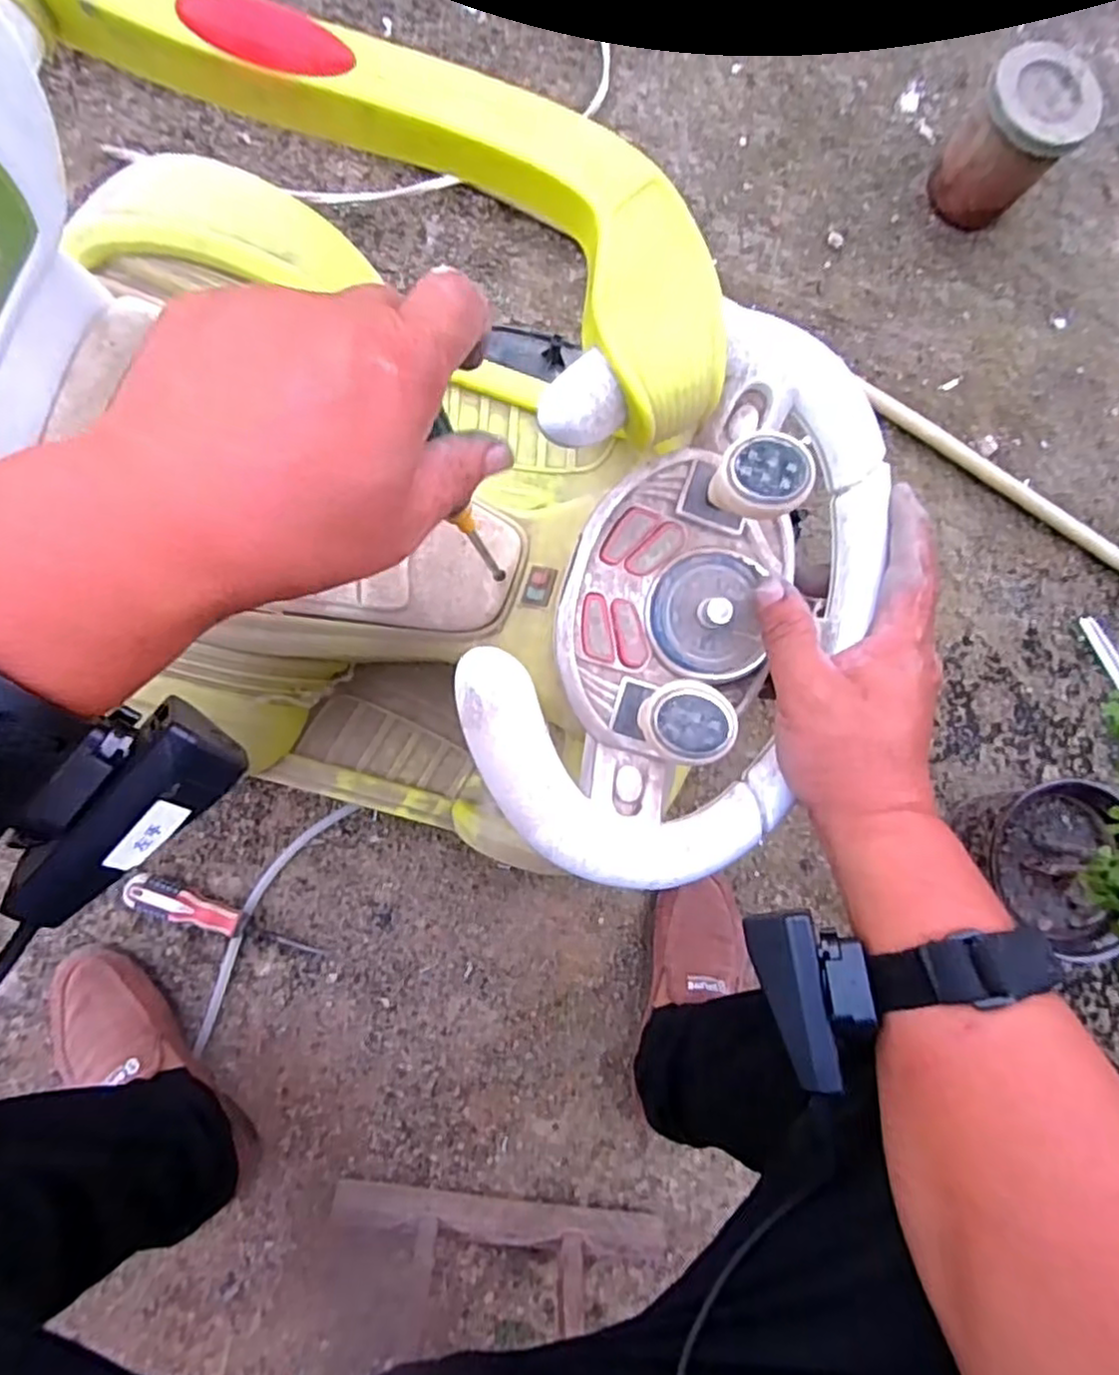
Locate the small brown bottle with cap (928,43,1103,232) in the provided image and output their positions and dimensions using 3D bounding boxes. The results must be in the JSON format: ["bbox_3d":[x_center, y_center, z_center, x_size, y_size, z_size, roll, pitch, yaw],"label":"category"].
[{"bbox_3d":[0.523,-0.634,0.809,0.119,0.136,0.119,1,84,-7],"label":"small brown bottle with cap"}]

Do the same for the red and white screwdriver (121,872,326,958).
[{"bbox_3d":[-0.328,0.234,0.676,0.192,0.039,0.038,23,82,-4],"label":"red and white screwdriver"}]

